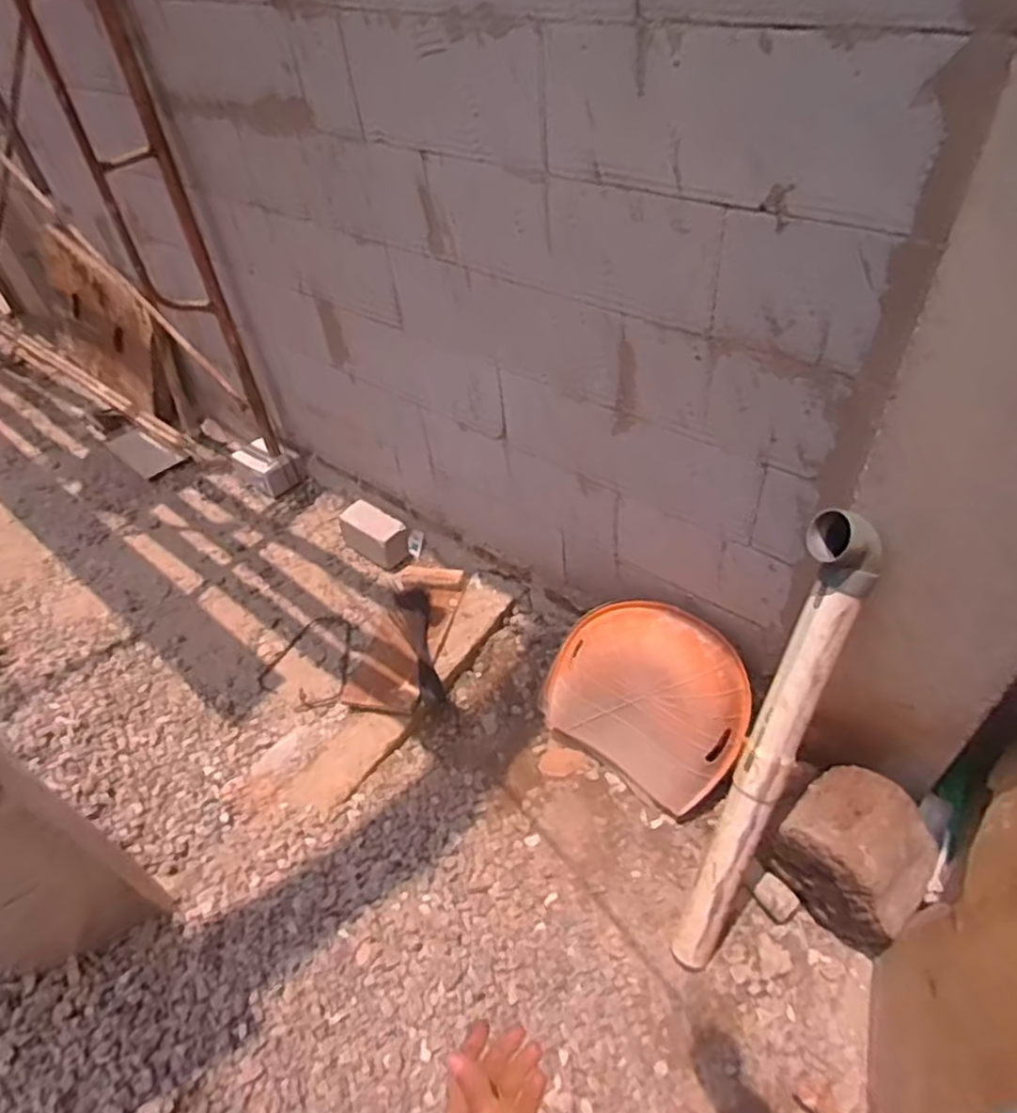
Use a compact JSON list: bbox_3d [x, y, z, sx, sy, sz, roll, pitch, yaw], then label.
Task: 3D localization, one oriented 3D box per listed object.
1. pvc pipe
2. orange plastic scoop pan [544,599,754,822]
[{"bbox_3d":[0.423,0.339,1.149,0.107,0.865,0.079,22,22,25],"label":"pvc pipe"},{"bbox_3d":[0.299,0.296,1.506,0.457,0.412,0.110,27,27,27],"label":"orange plastic scoop pan"}]

